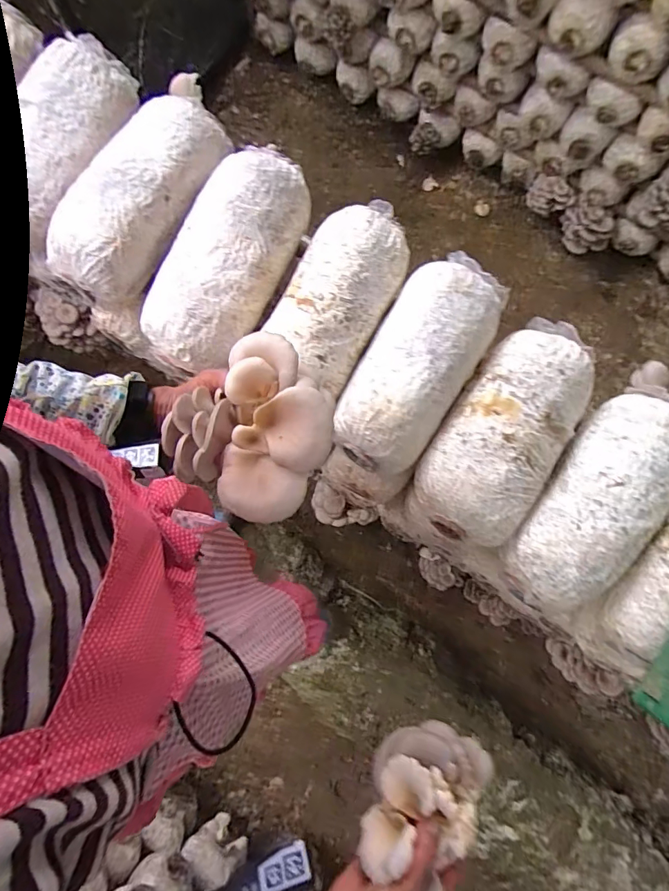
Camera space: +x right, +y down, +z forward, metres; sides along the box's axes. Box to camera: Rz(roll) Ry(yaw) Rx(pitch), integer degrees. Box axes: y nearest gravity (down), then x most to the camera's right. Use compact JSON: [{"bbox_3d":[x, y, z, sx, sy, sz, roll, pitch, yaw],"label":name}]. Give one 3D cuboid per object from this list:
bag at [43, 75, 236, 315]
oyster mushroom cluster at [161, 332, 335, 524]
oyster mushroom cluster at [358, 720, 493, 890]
[{"bbox_3d":[-0.290,-0.370,0.667,0.127,0.105,0.350,34,80,5],"label":"bag"},{"bbox_3d":[-0.070,-0.018,0.386,0.135,0.061,0.137,0,79,-1],"label":"oyster mushroom cluster"},{"bbox_3d":[0.080,0.297,0.372,0.098,0.054,0.110,14,79,2],"label":"oyster mushroom cluster"}]

